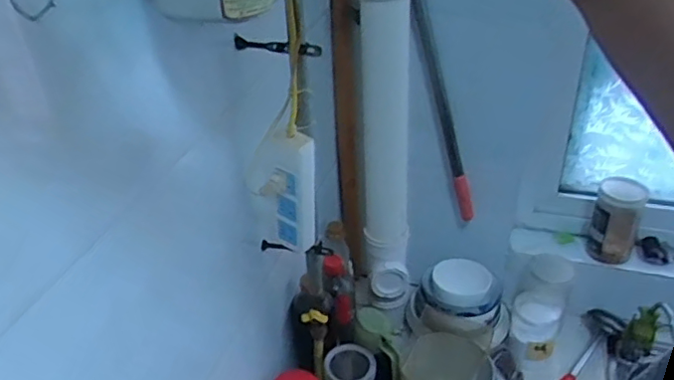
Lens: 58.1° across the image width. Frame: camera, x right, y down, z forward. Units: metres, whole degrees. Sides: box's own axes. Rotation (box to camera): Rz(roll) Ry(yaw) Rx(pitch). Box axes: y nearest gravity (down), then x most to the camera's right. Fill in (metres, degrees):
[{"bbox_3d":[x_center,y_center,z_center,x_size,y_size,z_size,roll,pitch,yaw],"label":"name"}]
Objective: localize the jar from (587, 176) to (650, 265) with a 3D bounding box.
[{"bbox_3d":[0.532,0.062,1.160,0.085,0.156,0.082,13,35,22],"label":"jar"}]

